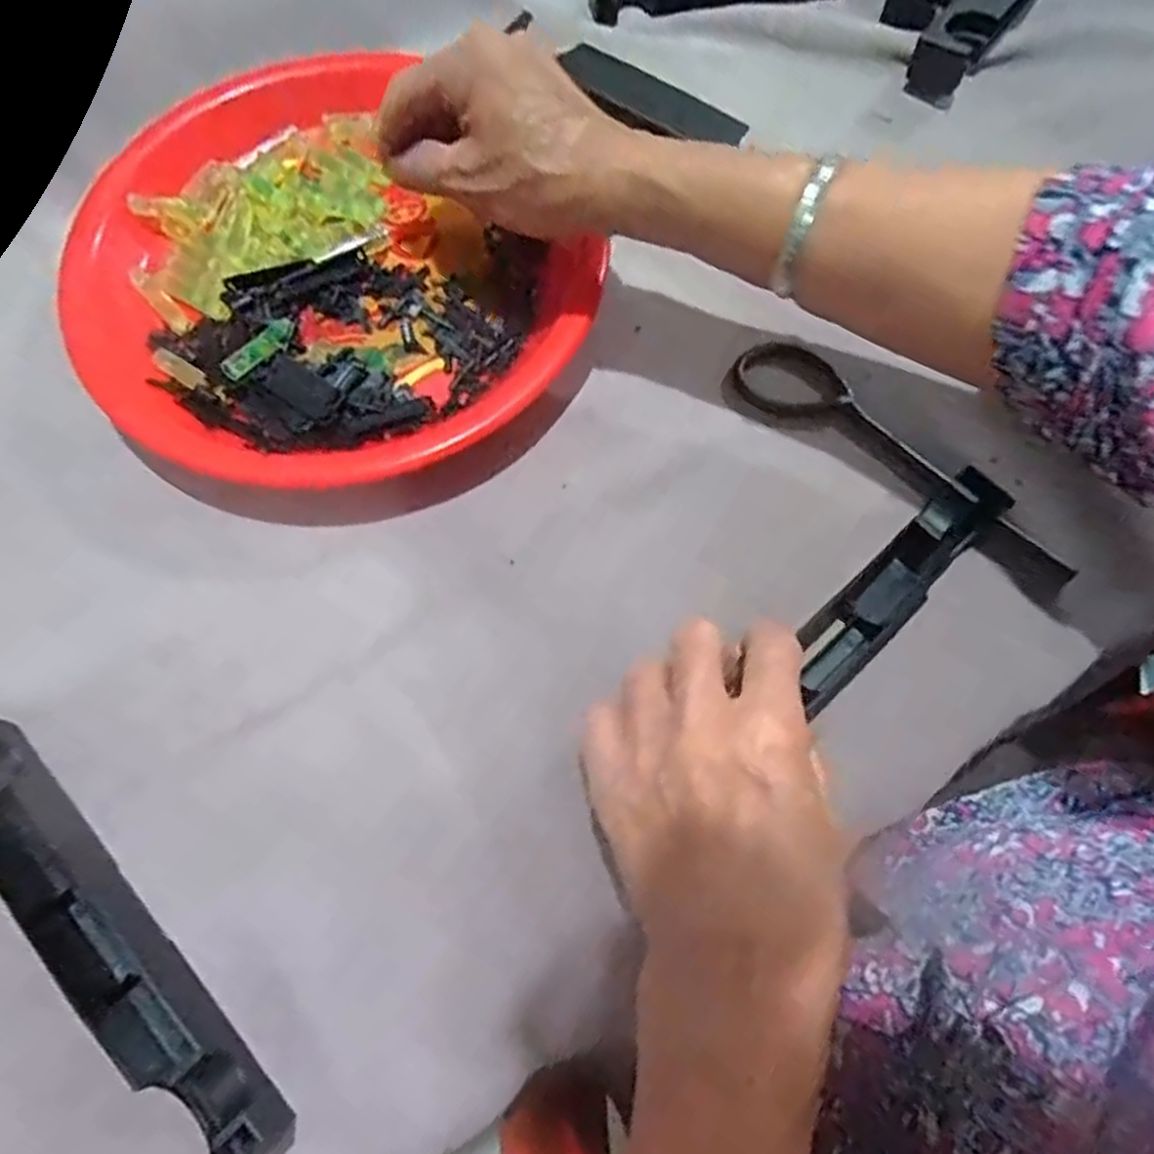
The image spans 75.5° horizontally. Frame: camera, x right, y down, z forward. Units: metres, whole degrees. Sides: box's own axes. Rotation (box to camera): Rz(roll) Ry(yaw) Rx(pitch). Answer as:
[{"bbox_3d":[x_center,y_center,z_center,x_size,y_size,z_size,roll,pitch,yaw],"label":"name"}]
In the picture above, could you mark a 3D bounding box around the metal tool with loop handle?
[{"bbox_3d":[0.152,-0.058,0.350,0.176,0.009,0.038,38,74,14],"label":"metal tool with loop handle"}]

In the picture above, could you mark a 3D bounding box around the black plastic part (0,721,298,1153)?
[{"bbox_3d":[-0.174,0.130,0.273,0.025,0.029,0.197,-42,74,-14],"label":"black plastic part"}]

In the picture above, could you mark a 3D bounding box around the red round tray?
[{"bbox_3d":[-0.128,-0.154,0.375,0.230,0.035,0.245,0,69,1],"label":"red round tray"}]

